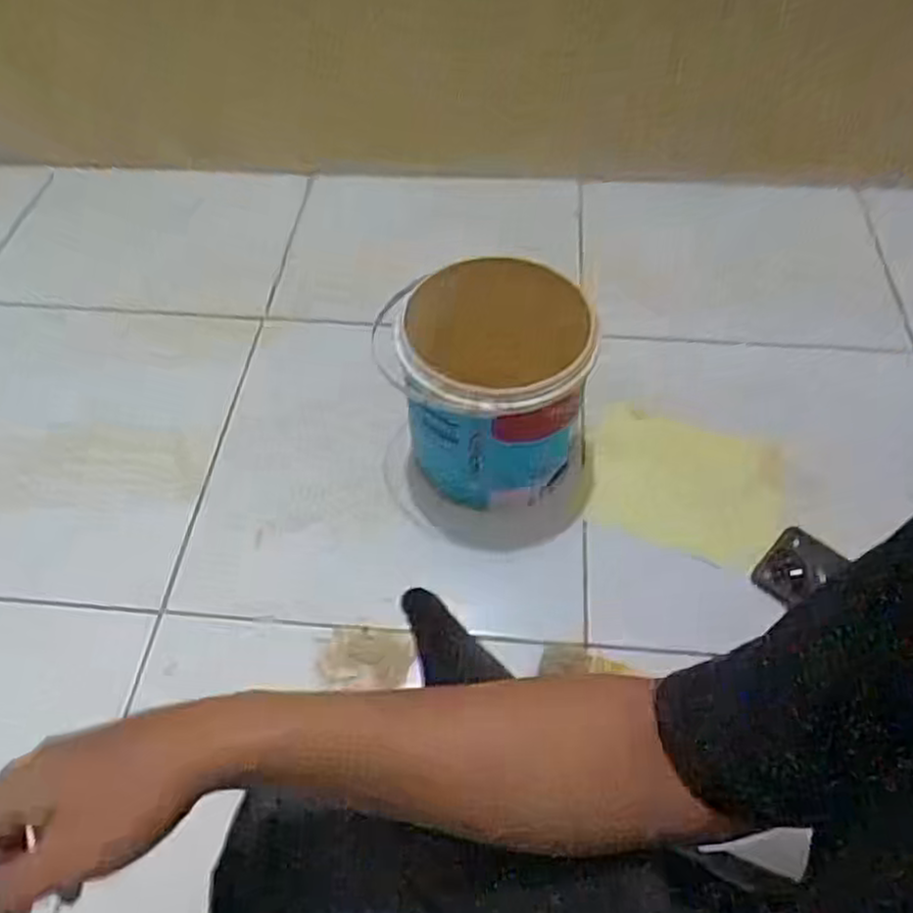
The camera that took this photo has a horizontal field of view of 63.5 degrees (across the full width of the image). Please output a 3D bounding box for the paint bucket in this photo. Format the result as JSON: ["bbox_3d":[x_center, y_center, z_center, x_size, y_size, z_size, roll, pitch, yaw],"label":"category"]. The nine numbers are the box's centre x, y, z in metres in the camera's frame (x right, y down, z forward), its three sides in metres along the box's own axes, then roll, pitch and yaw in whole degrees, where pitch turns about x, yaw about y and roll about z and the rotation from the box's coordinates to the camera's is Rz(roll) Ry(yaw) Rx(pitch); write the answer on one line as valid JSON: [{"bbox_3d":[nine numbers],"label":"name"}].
[{"bbox_3d":[0.032,-0.070,0.730,0.170,0.180,0.165,0,55,0],"label":"paint bucket"}]

